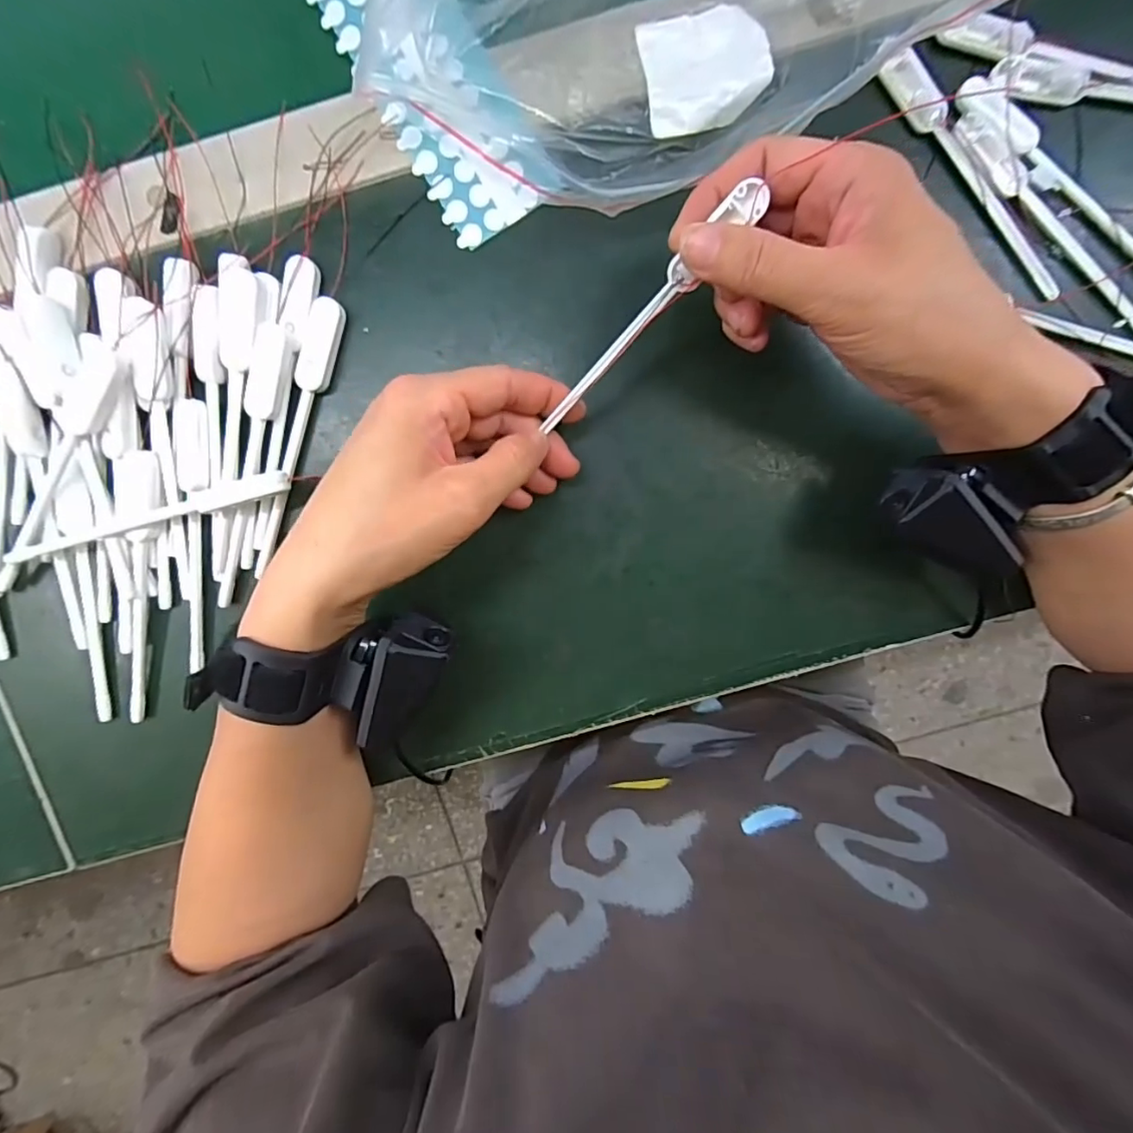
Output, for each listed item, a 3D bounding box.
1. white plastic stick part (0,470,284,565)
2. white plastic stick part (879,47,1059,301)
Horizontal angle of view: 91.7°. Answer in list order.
[{"bbox_3d":[-0.211,-0.025,0.278,0.138,0.011,0.011,-15,97,2],"label":"white plastic stick part"},{"bbox_3d":[0.197,-0.186,0.264,0.016,0.005,0.136,-38,96,4],"label":"white plastic stick part"}]

